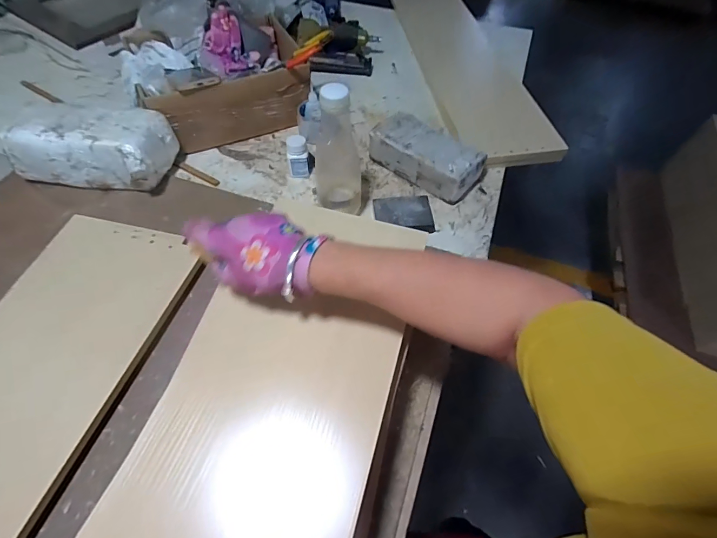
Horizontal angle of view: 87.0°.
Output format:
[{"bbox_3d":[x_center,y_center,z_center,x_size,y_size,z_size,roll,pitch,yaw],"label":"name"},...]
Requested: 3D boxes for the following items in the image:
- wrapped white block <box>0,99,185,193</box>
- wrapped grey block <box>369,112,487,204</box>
[{"bbox_3d":[-0.465,-0.216,0.673,0.234,0.113,0.122,6,56,1],"label":"wrapped white block"},{"bbox_3d":[0.128,-0.216,0.726,0.210,0.070,0.106,37,62,20],"label":"wrapped grey block"}]

